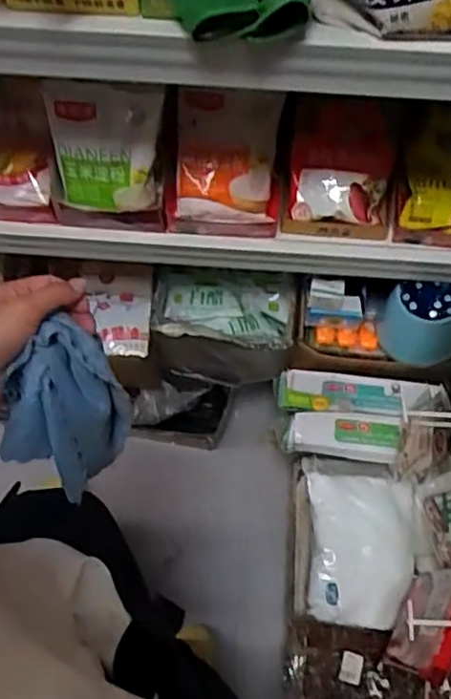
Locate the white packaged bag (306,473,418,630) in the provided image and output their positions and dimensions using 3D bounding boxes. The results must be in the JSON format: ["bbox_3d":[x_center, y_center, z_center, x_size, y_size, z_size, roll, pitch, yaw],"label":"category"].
[{"bbox_3d":[0.218,0.315,1.080,0.173,0.040,0.221,3,69,0],"label":"white packaged bag"}]

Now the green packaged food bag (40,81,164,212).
[{"bbox_3d":[-0.143,-0.257,0.879,0.152,0.167,0.067,5,35,10],"label":"green packaged food bag"}]

